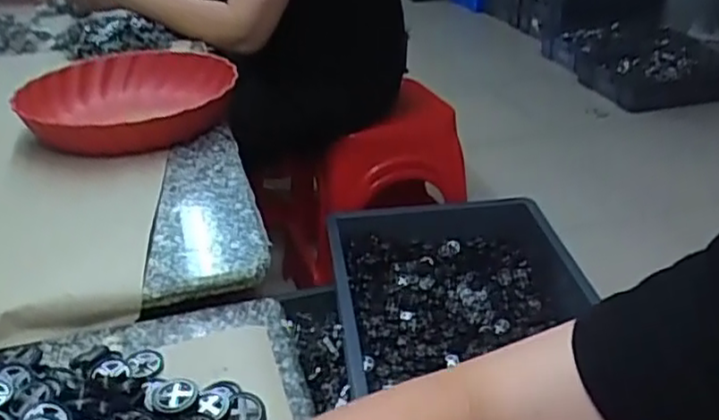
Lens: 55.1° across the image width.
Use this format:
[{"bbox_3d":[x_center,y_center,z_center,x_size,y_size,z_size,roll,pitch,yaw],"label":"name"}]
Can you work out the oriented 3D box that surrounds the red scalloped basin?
[{"bbox_3d":[-0.268,-0.130,0.802,0.232,0.062,0.218,-5,29,-7],"label":"red scalloped basin"}]

